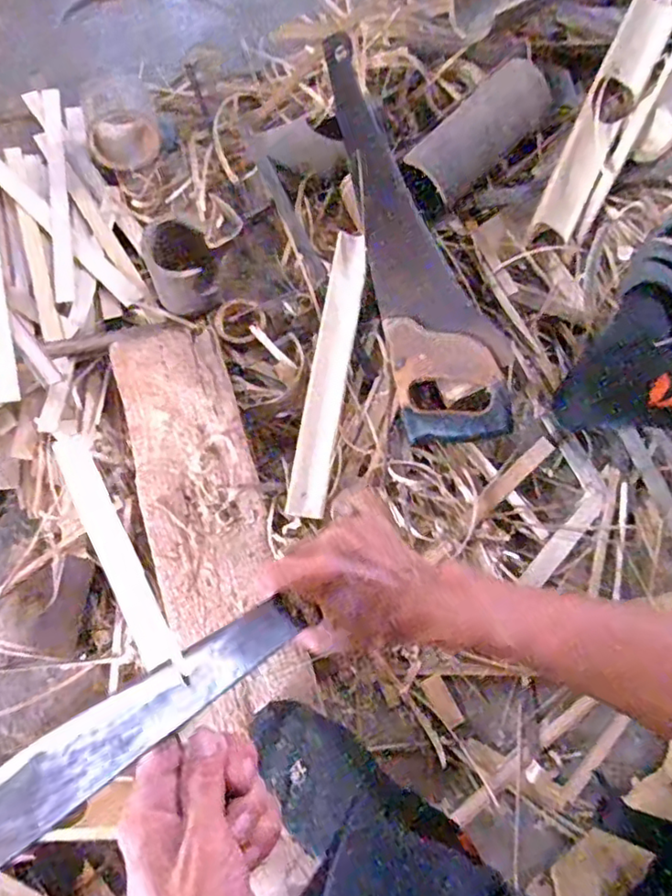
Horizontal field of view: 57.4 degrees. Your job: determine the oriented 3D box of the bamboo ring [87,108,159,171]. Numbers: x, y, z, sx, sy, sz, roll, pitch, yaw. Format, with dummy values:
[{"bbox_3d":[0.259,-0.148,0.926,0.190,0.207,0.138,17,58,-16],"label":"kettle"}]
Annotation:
[{"bbox_3d":[-0.267,-0.391,0.776,0.084,0.024,0.080,0,73,0],"label":"bamboo ring"}]

